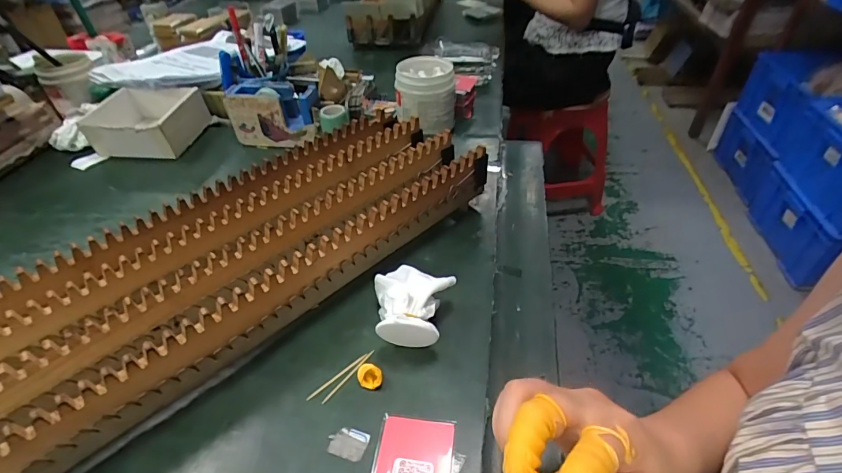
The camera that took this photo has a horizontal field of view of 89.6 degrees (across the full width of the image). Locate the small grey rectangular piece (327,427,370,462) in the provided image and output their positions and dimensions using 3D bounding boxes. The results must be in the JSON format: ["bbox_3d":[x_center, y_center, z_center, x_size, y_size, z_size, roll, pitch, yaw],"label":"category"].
[{"bbox_3d":[-0.056,0.157,0.324,0.029,0.004,0.022,11,44,16],"label":"small grey rectangular piece"}]

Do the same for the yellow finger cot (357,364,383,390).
[{"bbox_3d":[-0.043,0.117,0.356,0.021,0.014,0.017,-9,42,-6],"label":"yellow finger cot"}]

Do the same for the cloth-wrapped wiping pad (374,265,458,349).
[{"bbox_3d":[-0.004,0.063,0.390,0.073,0.050,0.083,-6,42,-3],"label":"cloth-wrapped wiping pad"}]

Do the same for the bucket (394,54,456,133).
[{"bbox_3d":[0.008,-0.234,0.695,0.096,0.094,0.096,-3,42,1],"label":"bucket"}]

